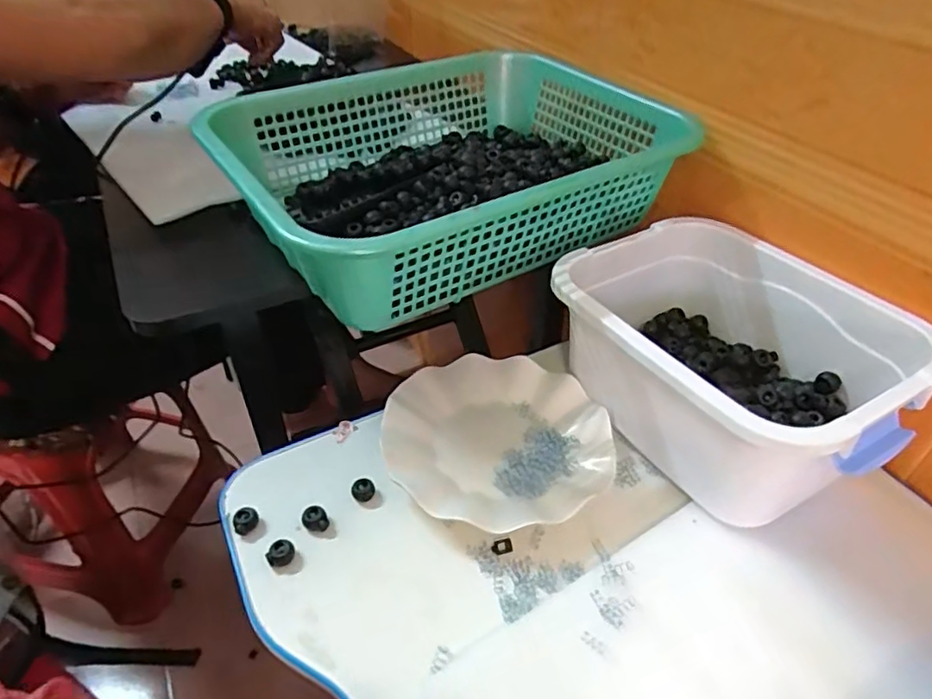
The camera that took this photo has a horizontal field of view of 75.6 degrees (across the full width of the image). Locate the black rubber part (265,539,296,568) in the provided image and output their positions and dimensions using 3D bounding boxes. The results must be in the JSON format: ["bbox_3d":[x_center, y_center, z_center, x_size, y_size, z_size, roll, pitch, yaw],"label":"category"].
[{"bbox_3d":[-0.131,0.146,0.425,0.019,0.015,0.014,-23,42,-24],"label":"black rubber part"}]

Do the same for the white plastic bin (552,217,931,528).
[{"bbox_3d":[0.207,0.015,0.489,0.192,0.127,0.249,-23,47,-24],"label":"white plastic bin"}]

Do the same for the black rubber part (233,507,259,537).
[{"bbox_3d":[-0.163,0.127,0.445,0.018,0.015,0.015,-23,42,-24],"label":"black rubber part"}]

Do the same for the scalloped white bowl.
[{"bbox_3d":[0.026,0.074,0.500,0.179,0.034,0.178,-1,38,1],"label":"scalloped white bowl"}]

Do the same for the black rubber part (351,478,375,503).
[{"bbox_3d":[-0.080,0.110,0.468,0.017,0.014,0.015,-2,38,0],"label":"black rubber part"}]

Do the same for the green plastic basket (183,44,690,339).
[{"bbox_3d":[-0.017,-0.170,0.560,0.387,0.106,0.299,-25,47,-25],"label":"green plastic basket"}]

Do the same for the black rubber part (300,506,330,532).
[{"bbox_3d":[-0.112,0.128,0.447,0.018,0.015,0.016,-19,41,-20],"label":"black rubber part"}]

